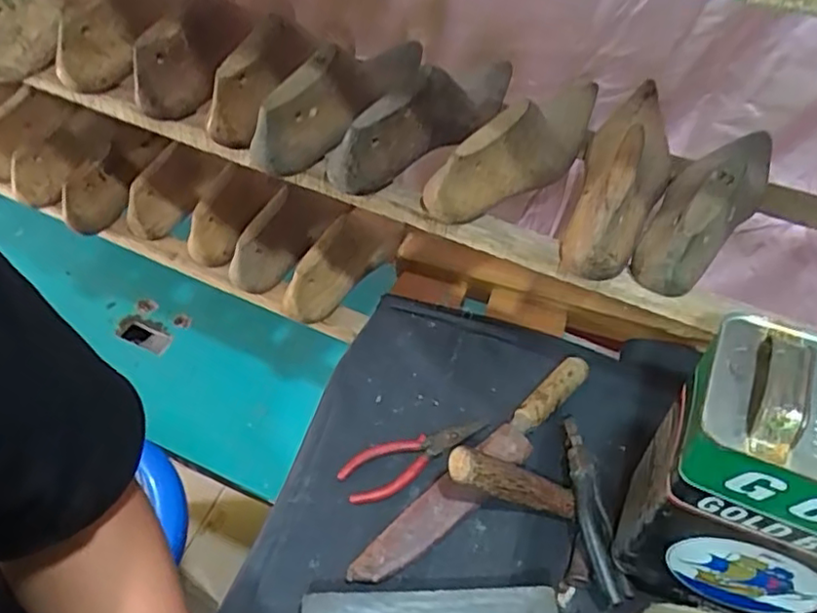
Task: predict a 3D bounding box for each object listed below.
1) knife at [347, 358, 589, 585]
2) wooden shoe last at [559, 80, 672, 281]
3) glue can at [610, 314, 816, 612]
[{"bbox_3d":[0.067,0.144,0.582,0.290,0.035,0.043,-33,62,-27],"label":"knife"},{"bbox_3d":[0.194,-0.133,0.561,0.076,0.081,0.268,24,53,13],"label":"wooden shoe last"},{"bbox_3d":[0.258,0.130,0.455,0.166,0.234,0.111,22,53,11],"label":"glue can"}]

